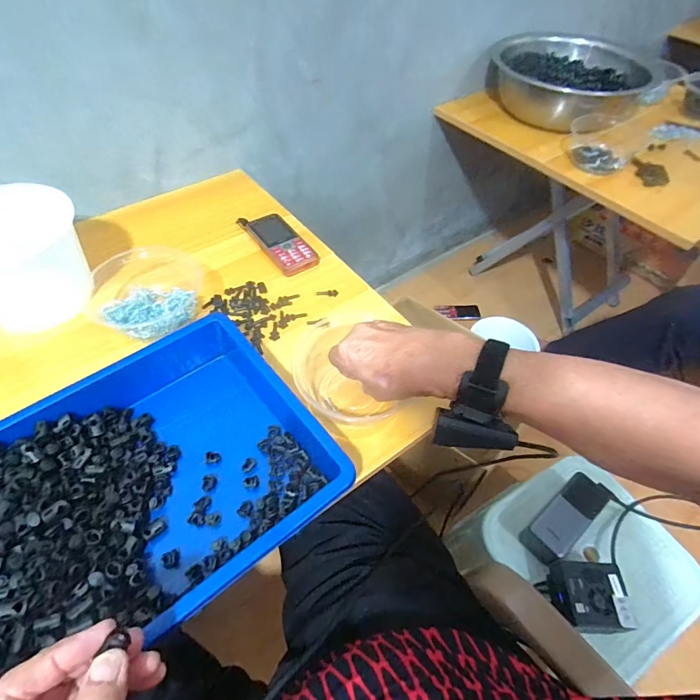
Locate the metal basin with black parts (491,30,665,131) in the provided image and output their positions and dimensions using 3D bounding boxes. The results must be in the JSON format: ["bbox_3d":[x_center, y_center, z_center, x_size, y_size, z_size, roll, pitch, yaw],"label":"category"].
[{"bbox_3d":[0.463,-0.588,0.917,0.266,0.100,0.311,-28,58,-22],"label":"metal basin with black parts"}]

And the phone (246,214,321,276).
[{"bbox_3d":[-0.102,-0.159,0.630,0.061,0.017,0.128,-30,59,-23],"label":"phone"}]

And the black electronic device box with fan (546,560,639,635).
[{"bbox_3d":[0.306,0.316,0.538,0.082,0.046,0.077,4,52,1],"label":"black electronic device box with fan"}]

